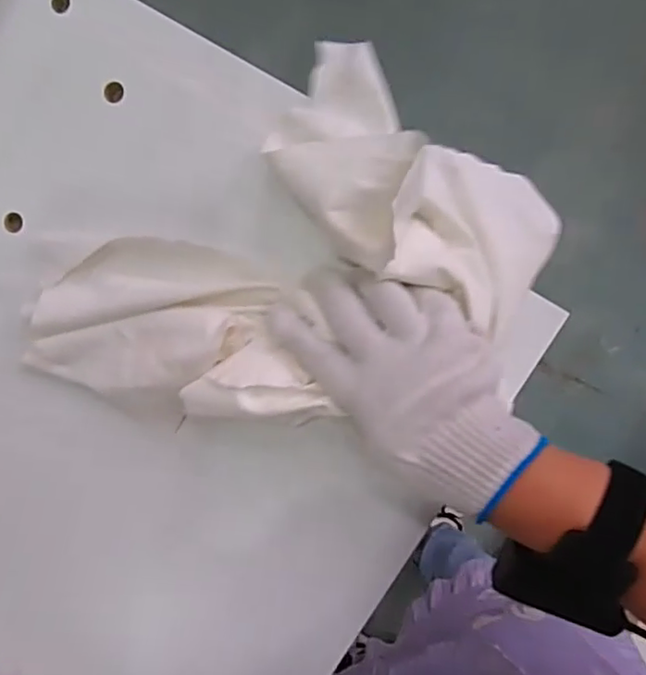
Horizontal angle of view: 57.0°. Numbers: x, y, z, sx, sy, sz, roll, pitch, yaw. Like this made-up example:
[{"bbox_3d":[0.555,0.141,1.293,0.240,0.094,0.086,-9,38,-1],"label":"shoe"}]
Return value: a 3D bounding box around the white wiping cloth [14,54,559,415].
[{"bbox_3d":[-0.037,-0.055,0.379,0.328,0.061,0.203,-22,88,10],"label":"white wiping cloth"}]

